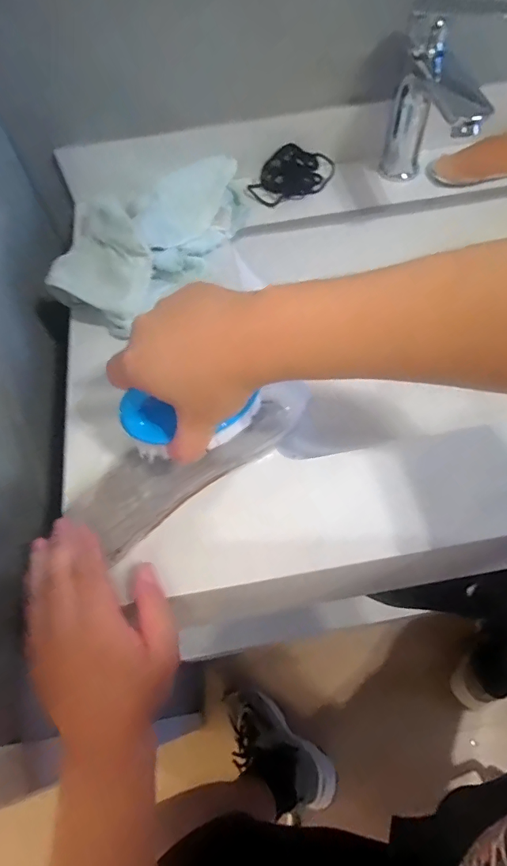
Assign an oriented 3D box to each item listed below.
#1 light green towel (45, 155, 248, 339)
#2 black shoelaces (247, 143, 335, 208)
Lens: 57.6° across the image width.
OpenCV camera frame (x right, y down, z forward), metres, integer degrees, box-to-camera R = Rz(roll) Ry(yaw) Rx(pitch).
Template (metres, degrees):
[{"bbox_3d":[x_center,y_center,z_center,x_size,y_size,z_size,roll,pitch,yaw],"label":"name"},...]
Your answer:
[{"bbox_3d":[-0.110,-0.214,0.485,0.147,0.069,0.238,22,65,14],"label":"light green towel"},{"bbox_3d":[0.044,-0.311,0.556,0.099,0.030,0.059,-34,65,-15],"label":"black shoelaces"}]

